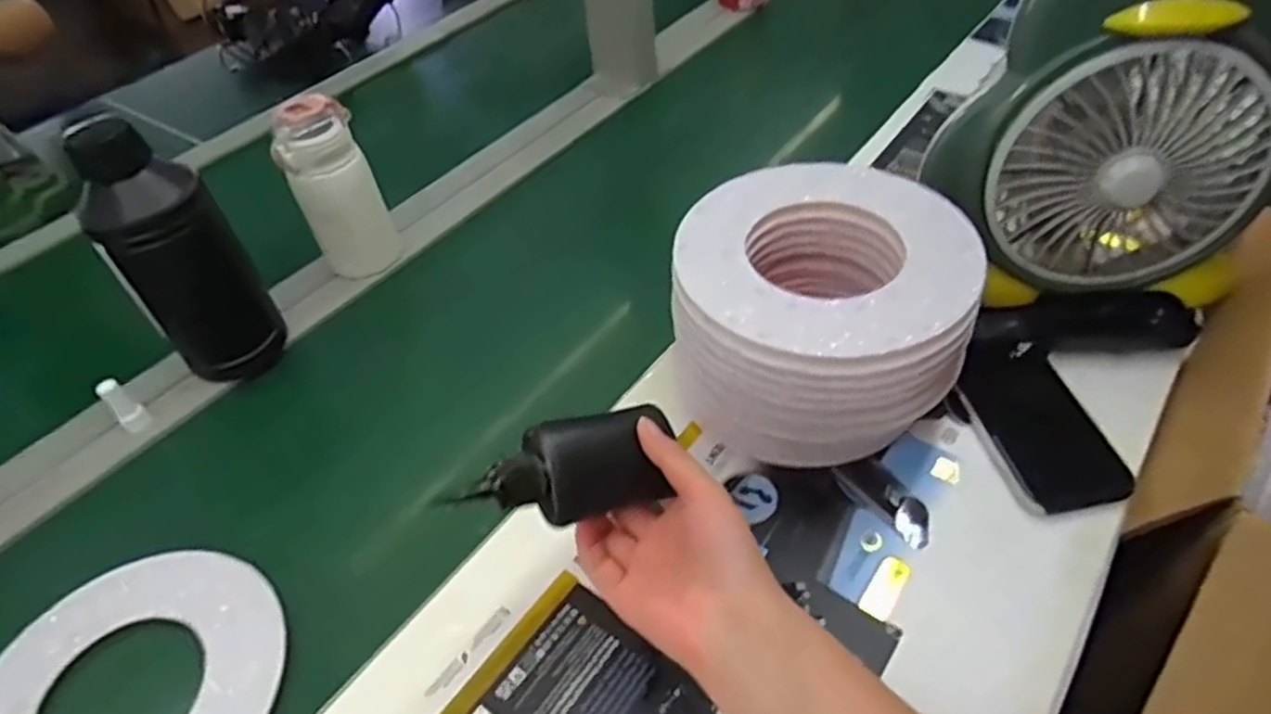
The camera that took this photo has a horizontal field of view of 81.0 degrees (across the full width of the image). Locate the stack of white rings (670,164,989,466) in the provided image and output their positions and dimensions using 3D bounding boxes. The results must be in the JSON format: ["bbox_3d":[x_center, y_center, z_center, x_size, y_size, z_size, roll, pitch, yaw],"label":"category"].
[{"bbox_3d":[0.127,-0.020,0.533,0.189,0.138,0.181,22,53,25],"label":"stack of white rings"}]

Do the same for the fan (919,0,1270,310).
[{"bbox_3d":[0.358,-0.163,0.541,0.248,0.282,0.116,2,47,8],"label":"fan"}]

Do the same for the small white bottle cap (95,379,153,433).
[{"bbox_3d":[-0.418,0.037,0.607,0.019,0.046,0.021,-30,50,-21],"label":"small white bottle cap"}]

